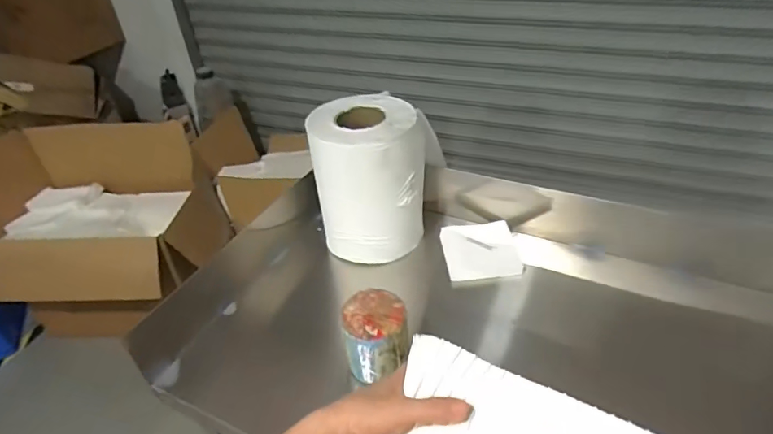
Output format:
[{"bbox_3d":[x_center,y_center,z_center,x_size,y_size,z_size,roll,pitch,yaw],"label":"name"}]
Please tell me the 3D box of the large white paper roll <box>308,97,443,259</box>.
[{"bbox_3d":[-0.013,-0.071,0.804,0.163,0.231,0.183,9,39,17],"label":"large white paper roll"}]

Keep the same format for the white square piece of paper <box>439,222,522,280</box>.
[{"bbox_3d":[0.160,0.056,0.805,0.124,0.022,0.115,-4,37,1],"label":"white square piece of paper"}]

